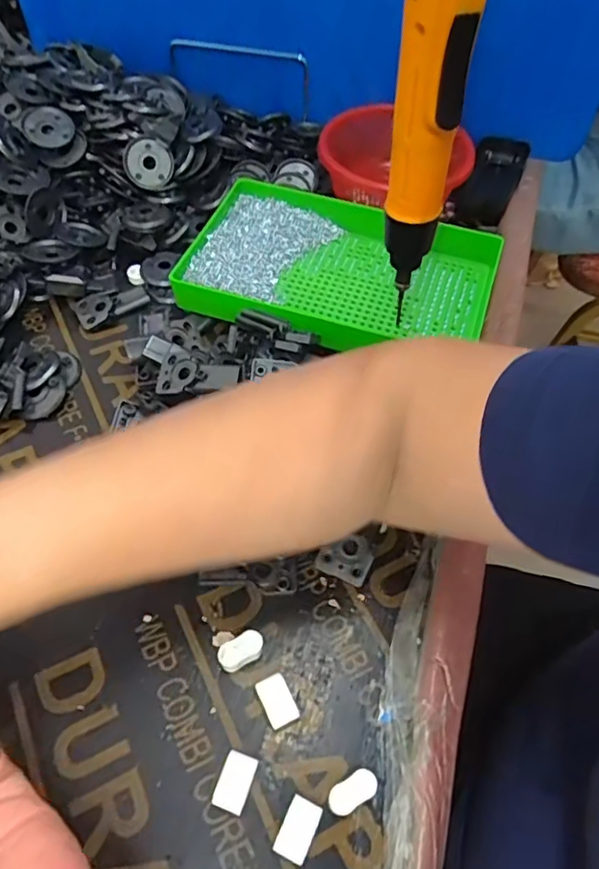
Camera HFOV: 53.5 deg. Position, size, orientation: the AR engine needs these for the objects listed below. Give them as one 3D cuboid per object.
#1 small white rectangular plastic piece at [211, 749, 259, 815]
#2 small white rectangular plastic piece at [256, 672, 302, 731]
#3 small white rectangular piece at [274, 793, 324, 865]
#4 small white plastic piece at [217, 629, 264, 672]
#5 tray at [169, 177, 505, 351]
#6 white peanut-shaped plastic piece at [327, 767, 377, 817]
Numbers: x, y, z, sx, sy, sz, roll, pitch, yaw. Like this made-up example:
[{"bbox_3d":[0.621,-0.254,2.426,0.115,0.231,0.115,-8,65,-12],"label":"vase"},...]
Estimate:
[{"bbox_3d":[-0.033,0.181,0.309,0.017,0.006,0.026,19,56,10],"label":"small white rectangular plastic piece"},{"bbox_3d":[-0.012,0.149,0.331,0.018,0.009,0.026,-24,59,-18],"label":"small white rectangular plastic piece"},{"bbox_3d":[-0.001,0.198,0.298,0.017,0.007,0.026,23,57,13],"label":"small white rectangular piece"},{"bbox_3d":[-0.034,0.125,0.343,0.026,0.014,0.015,-26,60,-20],"label":"small white plastic piece"},{"bbox_3d":[0.033,-0.134,0.506,0.254,0.037,0.166,16,55,8],"label":"tray"},{"bbox_3d":[0.027,0.183,0.305,0.026,0.015,0.013,-28,60,-21],"label":"white peanut-shaped plastic piece"}]

